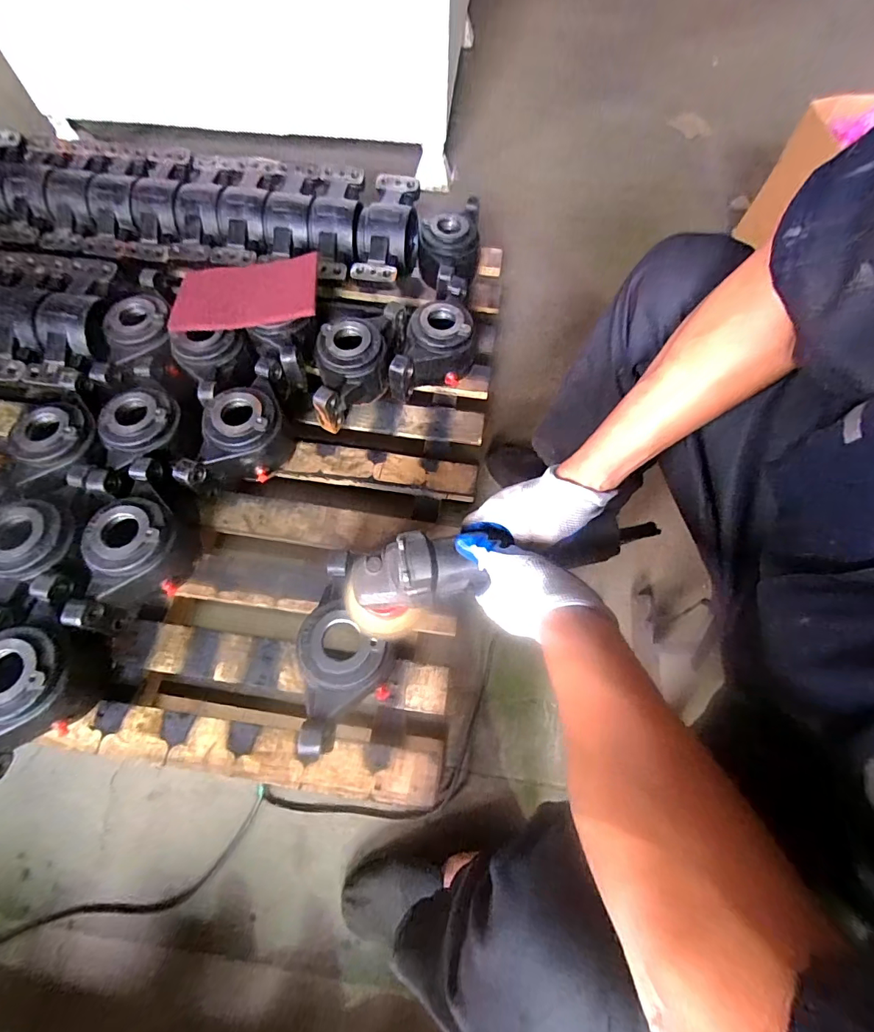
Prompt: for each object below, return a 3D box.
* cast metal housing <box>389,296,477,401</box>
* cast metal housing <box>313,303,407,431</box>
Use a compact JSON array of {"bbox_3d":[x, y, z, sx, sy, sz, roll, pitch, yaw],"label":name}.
[{"bbox_3d":[0.001,-0.271,0.776,0.110,0.101,0.164,15,65,5],"label":"cast metal housing"},{"bbox_3d":[-0.132,-0.248,0.761,0.117,0.099,0.208,9,65,3],"label":"cast metal housing"}]

